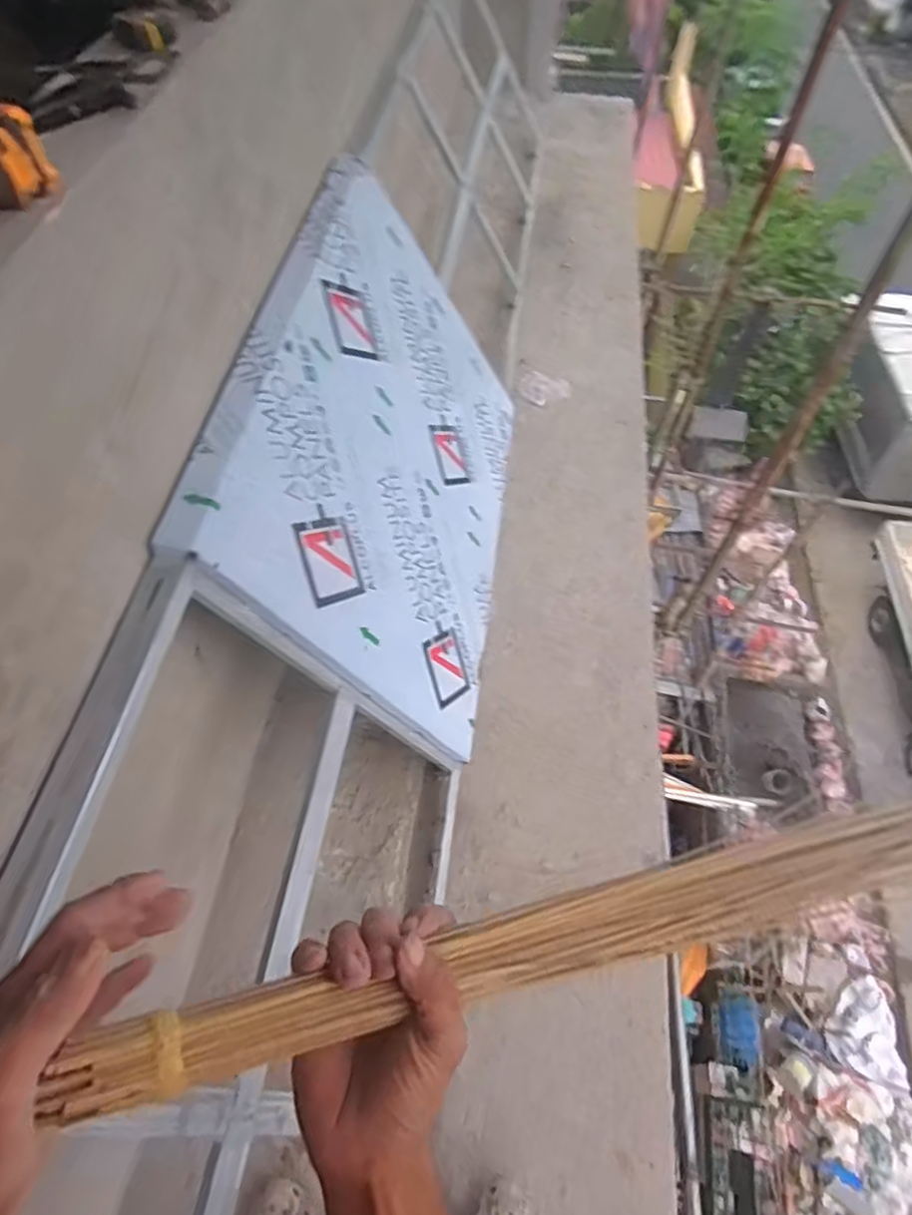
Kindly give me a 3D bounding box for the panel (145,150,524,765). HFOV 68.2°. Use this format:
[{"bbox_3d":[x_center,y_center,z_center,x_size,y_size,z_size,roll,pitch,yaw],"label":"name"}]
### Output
[{"bbox_3d":[-0.112,-0.316,1.448,0.048,0.815,1.071,-10,53,31],"label":"panel"}]

